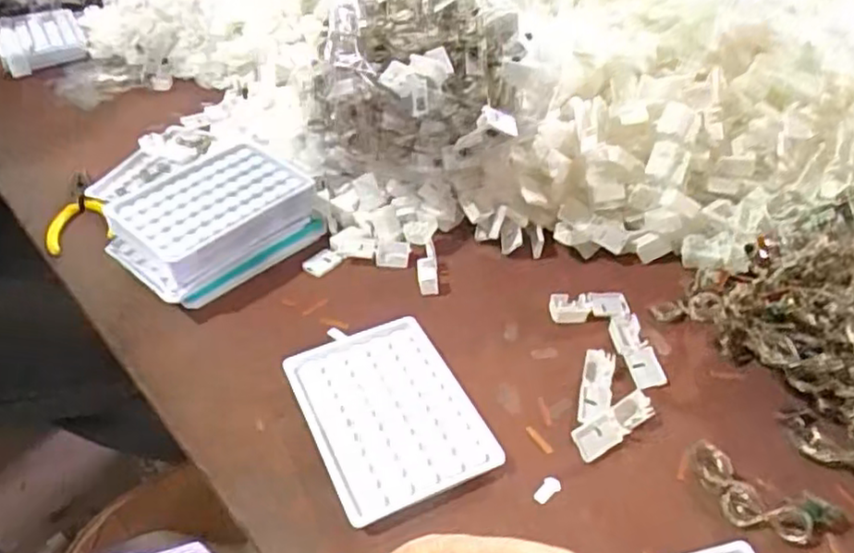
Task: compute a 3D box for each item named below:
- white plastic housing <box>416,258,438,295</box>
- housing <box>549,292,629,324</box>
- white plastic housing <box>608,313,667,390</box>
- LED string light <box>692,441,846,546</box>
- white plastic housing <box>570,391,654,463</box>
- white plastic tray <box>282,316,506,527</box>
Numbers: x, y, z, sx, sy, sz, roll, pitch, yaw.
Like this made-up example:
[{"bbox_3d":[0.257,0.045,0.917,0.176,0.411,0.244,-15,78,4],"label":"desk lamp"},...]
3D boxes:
[{"bbox_3d":[0.000,-0.001,0.507,0.014,0.008,0.031,-7,60,-4],"label":"white plastic housing"},{"bbox_3d":[0.117,0.022,0.488,0.055,0.009,0.024,-2,42,1],"label":"housing"},{"bbox_3d":[0.140,0.048,0.455,0.022,0.006,0.061,-7,42,-5],"label":"white plastic housing"},{"bbox_3d":[0.181,0.120,0.364,0.079,0.016,0.034,23,48,26],"label":"LED string light"},{"bbox_3d":[0.112,0.089,0.406,0.058,0.011,0.019,-27,47,-24],"label":"white plastic housing"},{"bbox_3d":[-0.025,0.083,0.419,0.094,0.012,0.130,-19,44,-17],"label":"white plastic tray"}]

